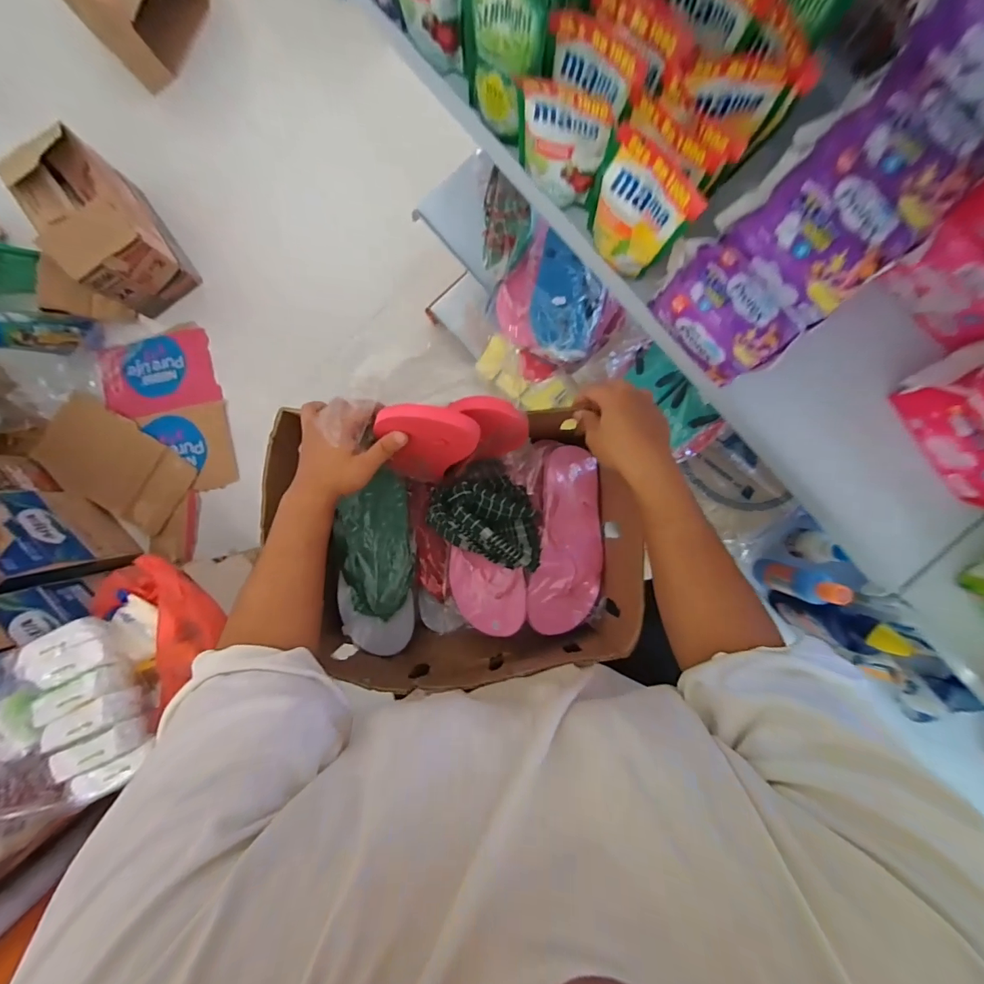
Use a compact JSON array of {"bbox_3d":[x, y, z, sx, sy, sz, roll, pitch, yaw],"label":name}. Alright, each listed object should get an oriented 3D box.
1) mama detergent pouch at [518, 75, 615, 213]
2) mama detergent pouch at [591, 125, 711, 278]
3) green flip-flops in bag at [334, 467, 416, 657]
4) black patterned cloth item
[{"bbox_3d":[0.058,-0.305,0.384,0.084,0.102,0.023,25,91,2],"label":"mama detergent pouch"},{"bbox_3d":[0.128,-0.244,0.380,0.089,0.088,0.050,42,92,1],"label":"mama detergent pouch"},{"bbox_3d":[-0.158,0.096,0.591,0.099,0.040,0.237,-1,90,2],"label":"green flip-flops in bag"},{"bbox_3d":[-0.003,0.037,0.544,0.113,0.074,0.145,-40,89,2],"label":"black patterned cloth item"}]

